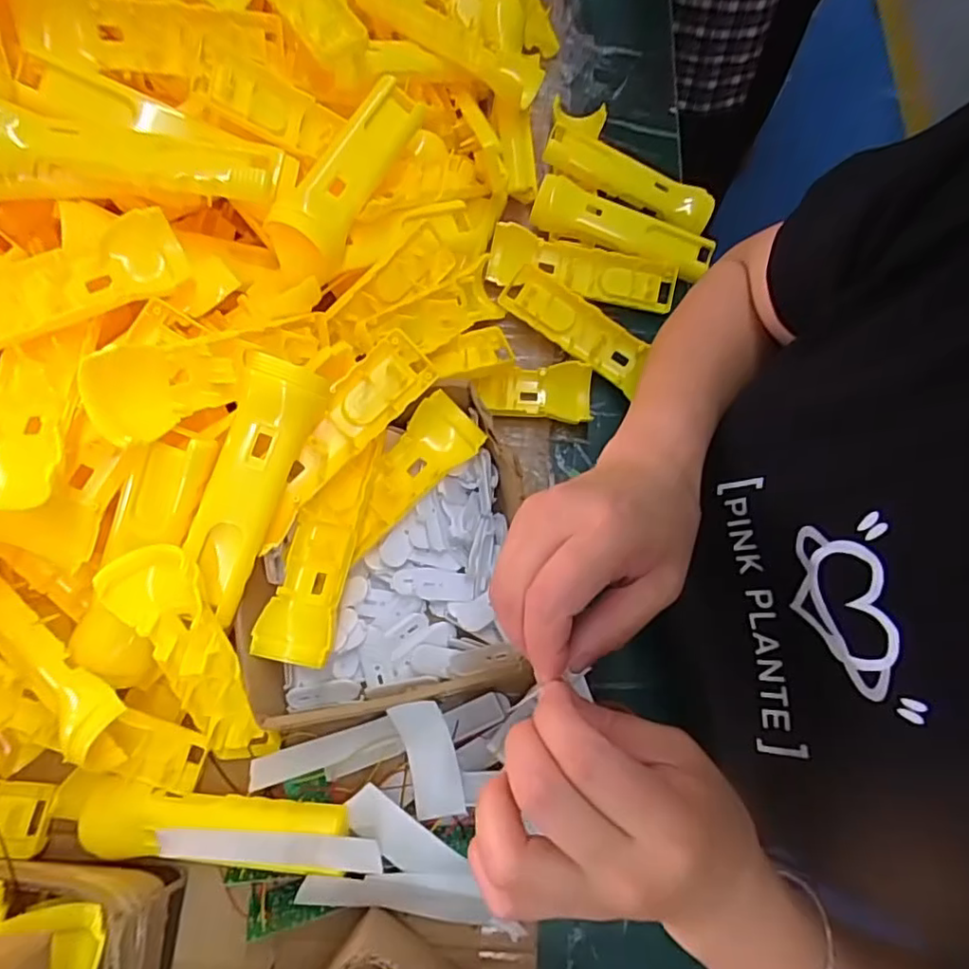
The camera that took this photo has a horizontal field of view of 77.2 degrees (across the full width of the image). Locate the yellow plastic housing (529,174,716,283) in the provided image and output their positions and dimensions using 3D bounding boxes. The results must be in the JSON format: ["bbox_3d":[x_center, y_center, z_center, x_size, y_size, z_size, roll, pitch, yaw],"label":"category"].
[{"bbox_3d":[0.126,-0.234,0.550,0.164,0.031,0.052,18,71,5],"label":"yellow plastic housing"}]

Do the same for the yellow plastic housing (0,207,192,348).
[{"bbox_3d":[-0.255,-0.108,0.348,0.159,0.034,0.047,-24,73,-9],"label":"yellow plastic housing"}]

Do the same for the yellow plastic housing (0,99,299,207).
[{"bbox_3d":[-0.213,-0.207,0.376,0.183,0.033,0.059,-3,70,-24],"label":"yellow plastic housing"}]

